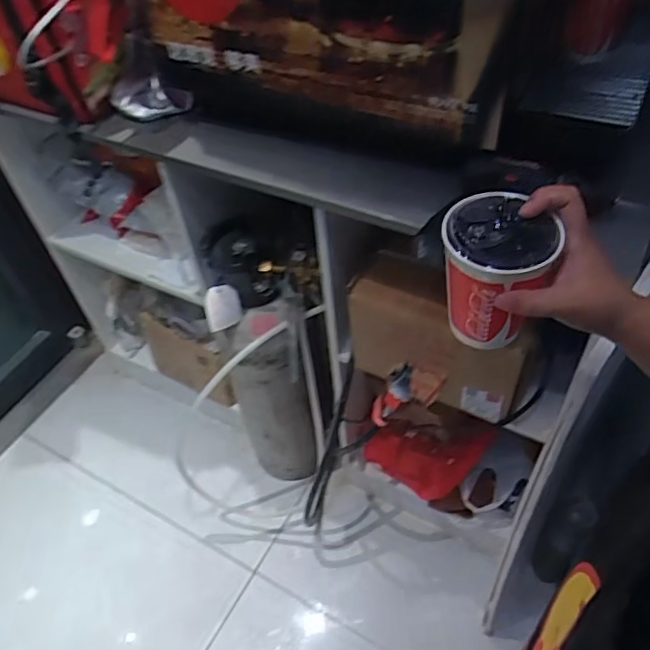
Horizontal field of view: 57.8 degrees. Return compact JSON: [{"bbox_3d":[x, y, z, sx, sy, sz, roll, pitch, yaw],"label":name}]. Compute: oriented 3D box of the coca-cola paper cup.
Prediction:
[{"bbox_3d":[0.135,-0.037,0.472,0.081,0.110,0.075,-3,49,3],"label":"coca-cola paper cup"}]

